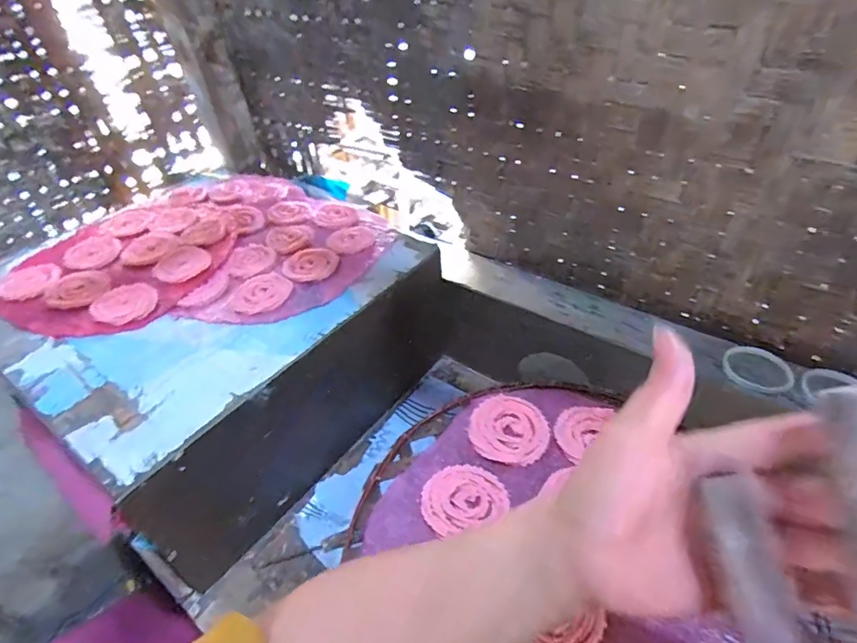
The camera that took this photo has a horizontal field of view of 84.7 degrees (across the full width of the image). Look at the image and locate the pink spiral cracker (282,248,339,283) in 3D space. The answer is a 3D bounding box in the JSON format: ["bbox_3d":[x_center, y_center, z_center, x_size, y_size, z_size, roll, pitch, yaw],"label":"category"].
[{"bbox_3d":[-0.181,-0.088,0.723,0.082,0.006,0.085,-2,41,2],"label":"pink spiral cracker"}]

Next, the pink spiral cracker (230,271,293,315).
[{"bbox_3d":[-0.237,-0.041,0.674,0.077,0.005,0.081,-2,41,2],"label":"pink spiral cracker"}]

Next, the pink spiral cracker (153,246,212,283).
[{"bbox_3d":[-0.377,-0.087,0.719,0.078,0.012,0.068,-33,49,-29],"label":"pink spiral cracker"}]

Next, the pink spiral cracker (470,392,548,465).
[{"bbox_3d":[0.088,0.116,0.514,0.081,0.010,0.086,-2,41,2],"label":"pink spiral cracker"}]

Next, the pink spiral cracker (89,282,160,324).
[{"bbox_3d":[-0.430,-0.027,0.666,0.082,0.006,0.078,-2,41,2],"label":"pink spiral cracker"}]

